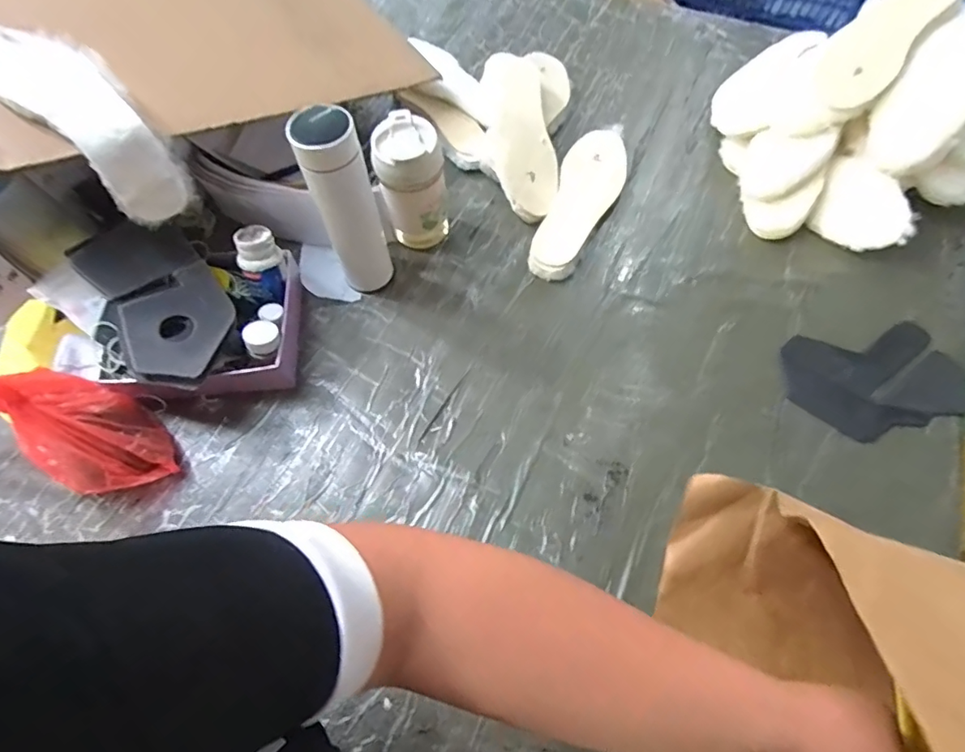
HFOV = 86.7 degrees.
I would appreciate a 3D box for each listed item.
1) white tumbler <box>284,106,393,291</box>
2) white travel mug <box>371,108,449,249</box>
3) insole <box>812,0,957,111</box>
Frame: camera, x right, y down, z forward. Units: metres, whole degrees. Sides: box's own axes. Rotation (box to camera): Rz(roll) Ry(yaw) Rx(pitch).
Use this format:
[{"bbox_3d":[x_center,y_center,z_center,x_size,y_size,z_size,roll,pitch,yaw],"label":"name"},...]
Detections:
[{"bbox_3d":[-0.157,-0.195,0.606,0.062,0.234,0.065,-1,63,1],"label":"white tumbler"},{"bbox_3d":[-0.089,-0.237,0.661,0.078,0.169,0.080,0,63,2],"label":"white travel mug"},{"bbox_3d":[0.512,-0.437,0.656,0.090,0.023,0.231,41,88,19],"label":"insole"}]

